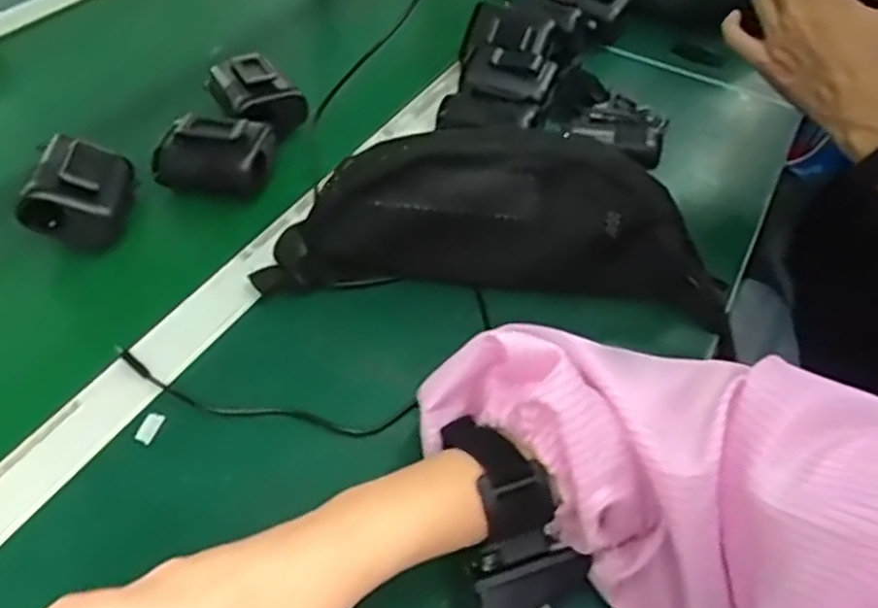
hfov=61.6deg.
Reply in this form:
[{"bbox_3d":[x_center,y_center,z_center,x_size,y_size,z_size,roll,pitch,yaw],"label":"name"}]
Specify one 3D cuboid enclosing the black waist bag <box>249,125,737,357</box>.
[{"bbox_3d":[0.056,-0.061,0.533,0.326,0.083,0.126,8,47,3],"label":"black waist bag"}]

